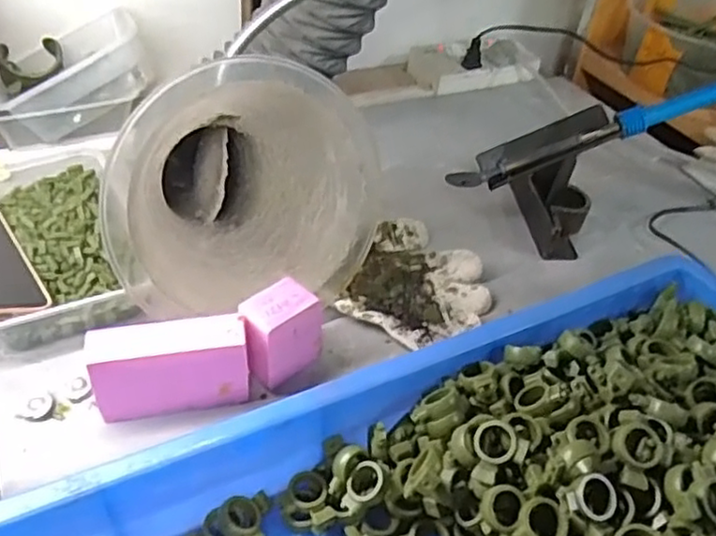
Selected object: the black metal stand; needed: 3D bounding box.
[{"bbox_3d":[0.194,-0.088,0.681,0.119,0.111,0.098,-8,43,-16],"label":"black metal stand"}]

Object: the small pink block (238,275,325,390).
[{"bbox_3d":[-0.063,0.051,0.525,0.062,0.066,0.041,-29,52,-34],"label":"small pink block"}]

